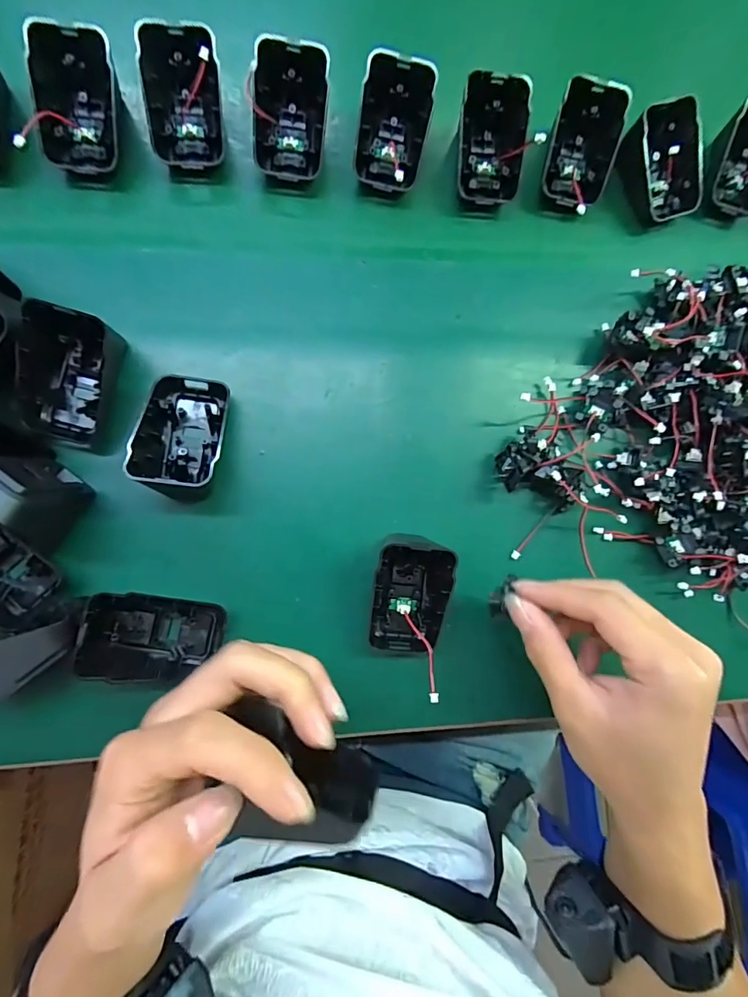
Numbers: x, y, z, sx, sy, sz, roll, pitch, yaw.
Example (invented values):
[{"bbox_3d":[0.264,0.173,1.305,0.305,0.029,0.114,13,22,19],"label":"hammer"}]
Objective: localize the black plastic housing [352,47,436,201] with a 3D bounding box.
[{"bbox_3d":[0.012,-0.236,0.303,0.044,0.037,0.066,7,88,-8],"label":"black plastic housing"}]

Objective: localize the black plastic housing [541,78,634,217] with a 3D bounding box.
[{"bbox_3d":[0.138,-0.234,0.319,0.046,0.036,0.068,13,87,-8],"label":"black plastic housing"}]

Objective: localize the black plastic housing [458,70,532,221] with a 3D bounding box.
[{"bbox_3d":[0.075,-0.230,0.310,0.044,0.037,0.067,3,88,-8],"label":"black plastic housing"}]

